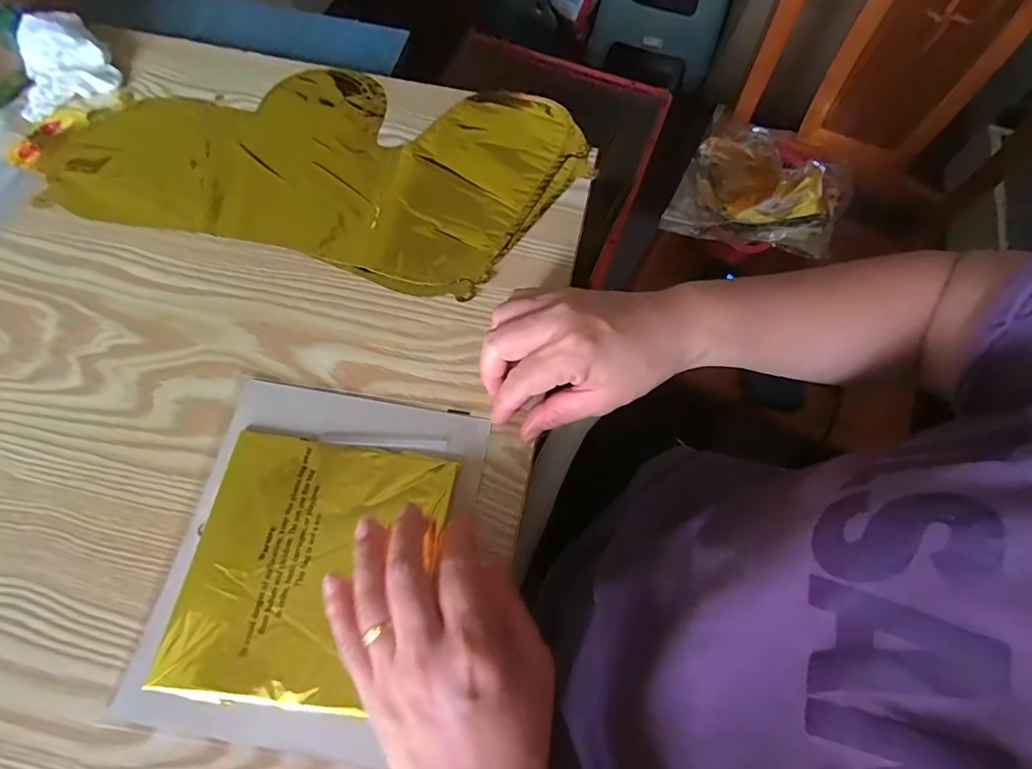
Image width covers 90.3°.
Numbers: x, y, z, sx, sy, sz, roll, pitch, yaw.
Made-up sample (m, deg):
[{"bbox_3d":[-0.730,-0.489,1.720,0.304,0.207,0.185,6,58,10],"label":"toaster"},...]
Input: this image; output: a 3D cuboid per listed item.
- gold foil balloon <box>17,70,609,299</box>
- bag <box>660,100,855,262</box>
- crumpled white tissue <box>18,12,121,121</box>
[{"bbox_3d":[-0.160,-0.184,0.417,0.408,0.009,0.207,10,66,3],"label":"gold foil balloon"},{"bbox_3d":[0.367,-0.292,0.754,0.220,0.052,0.276,27,69,9],"label":"bag"},{"bbox_3d":[-0.389,-0.269,0.430,0.083,0.038,0.073,-36,72,-15],"label":"crumpled white tissue"}]

